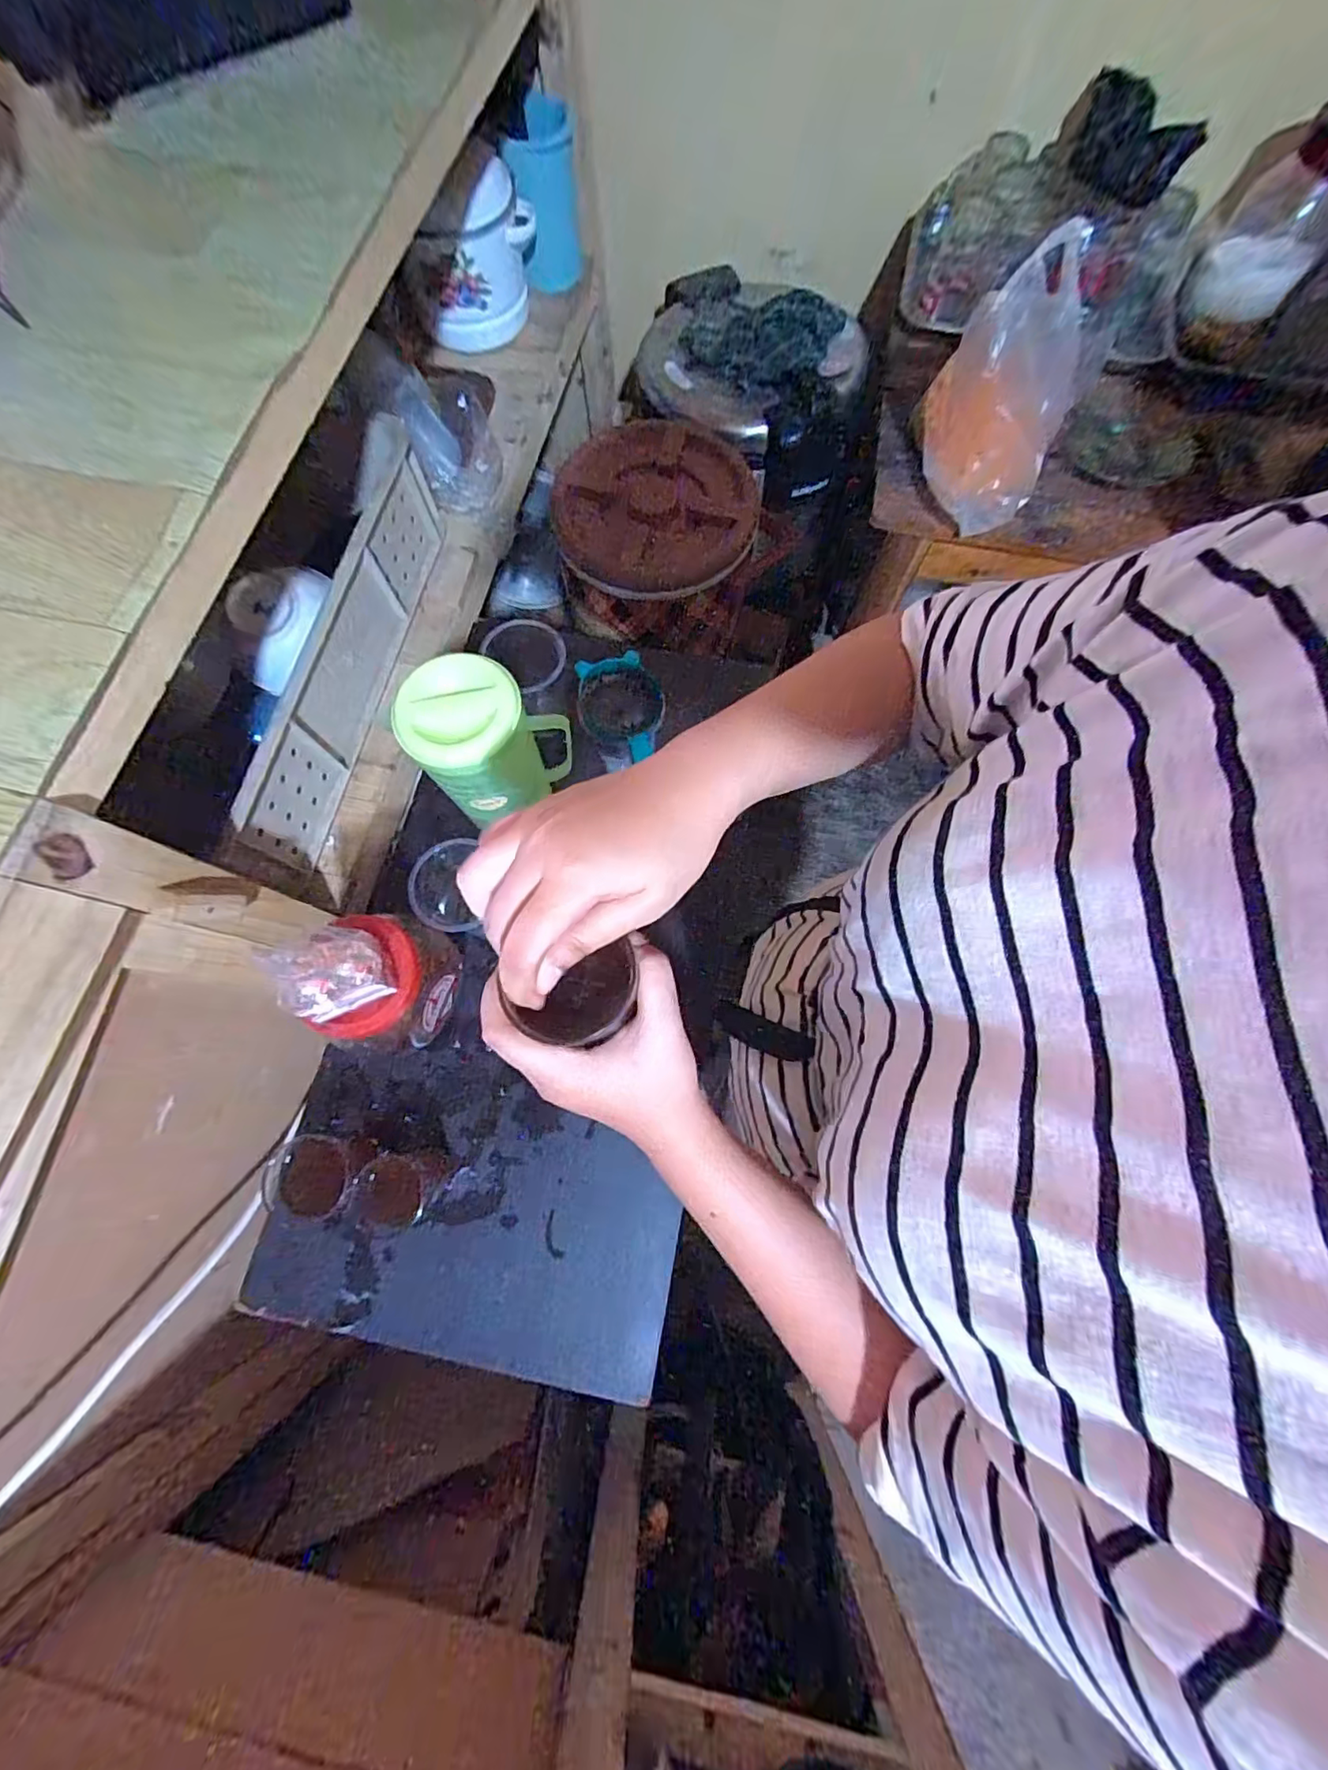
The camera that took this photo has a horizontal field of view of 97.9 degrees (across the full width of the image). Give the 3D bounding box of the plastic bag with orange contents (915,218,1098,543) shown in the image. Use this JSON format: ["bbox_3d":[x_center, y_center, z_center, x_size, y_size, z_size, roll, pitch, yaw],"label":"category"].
[{"bbox_3d":[0.397,-0.574,0.661,0.156,0.231,0.181,23,75,5],"label":"plastic bag with orange contents"}]

